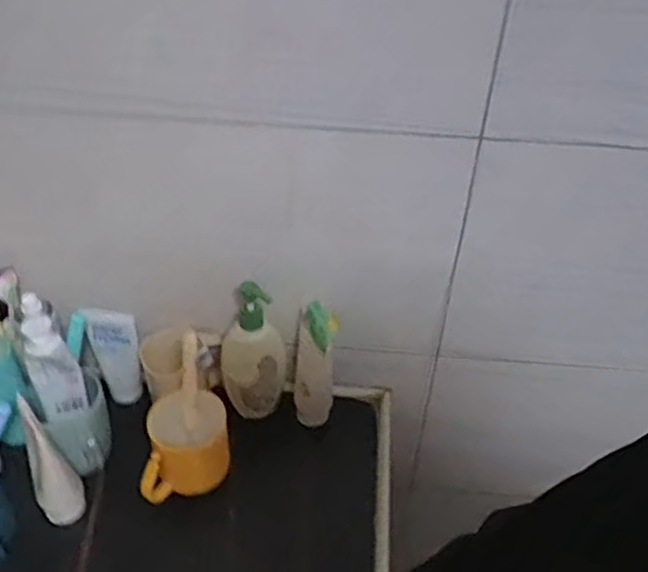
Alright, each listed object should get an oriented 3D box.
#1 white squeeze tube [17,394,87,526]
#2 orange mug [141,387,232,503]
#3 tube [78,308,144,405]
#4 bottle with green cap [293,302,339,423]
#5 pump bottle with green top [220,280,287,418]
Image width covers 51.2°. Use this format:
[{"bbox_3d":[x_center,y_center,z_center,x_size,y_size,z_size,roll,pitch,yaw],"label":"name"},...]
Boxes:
[{"bbox_3d":[-0.291,0.186,0.714,0.044,0.154,0.059,-21,47,-23],"label":"white squeeze tube"},{"bbox_3d":[-0.152,0.171,0.740,0.093,0.069,0.087,-8,43,-10],"label":"orange mug"},{"bbox_3d":[-0.250,0.085,0.819,0.052,0.138,0.029,-12,44,-15],"label":"tube"},{"bbox_3d":[-0.011,0.094,0.803,0.047,0.164,0.068,0,42,-2],"label":"bottle with green cap"},{"bbox_3d":[-0.083,0.074,0.781,0.076,0.168,0.052,-4,42,-6],"label":"pump bottle with green top"}]

